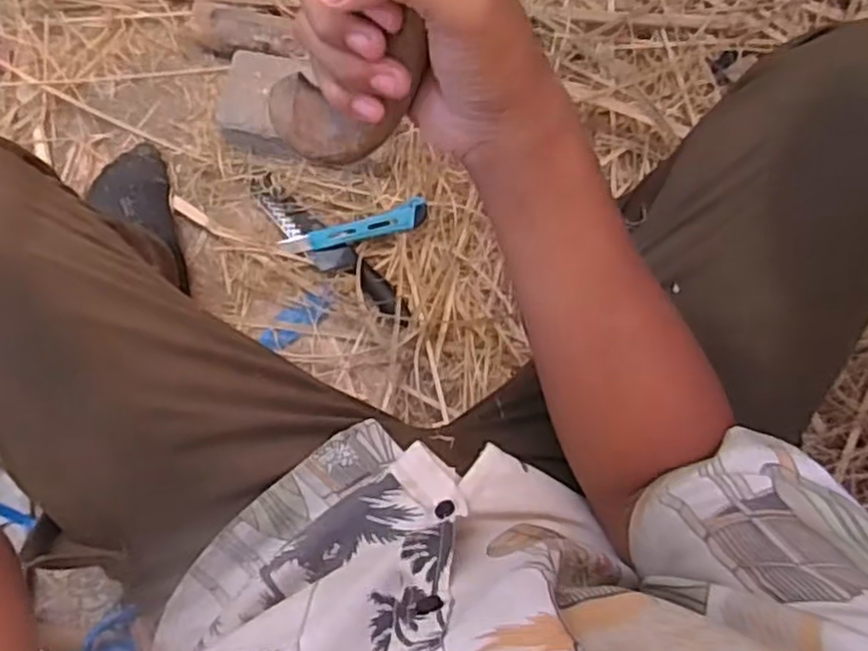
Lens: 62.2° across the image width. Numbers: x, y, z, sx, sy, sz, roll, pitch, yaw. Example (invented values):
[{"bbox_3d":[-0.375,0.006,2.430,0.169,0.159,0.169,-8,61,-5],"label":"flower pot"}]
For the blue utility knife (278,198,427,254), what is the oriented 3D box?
[{"bbox_3d":[-0.093,-0.110,0.836,0.183,0.015,0.028,-12,77,19],"label":"blue utility knife"}]

